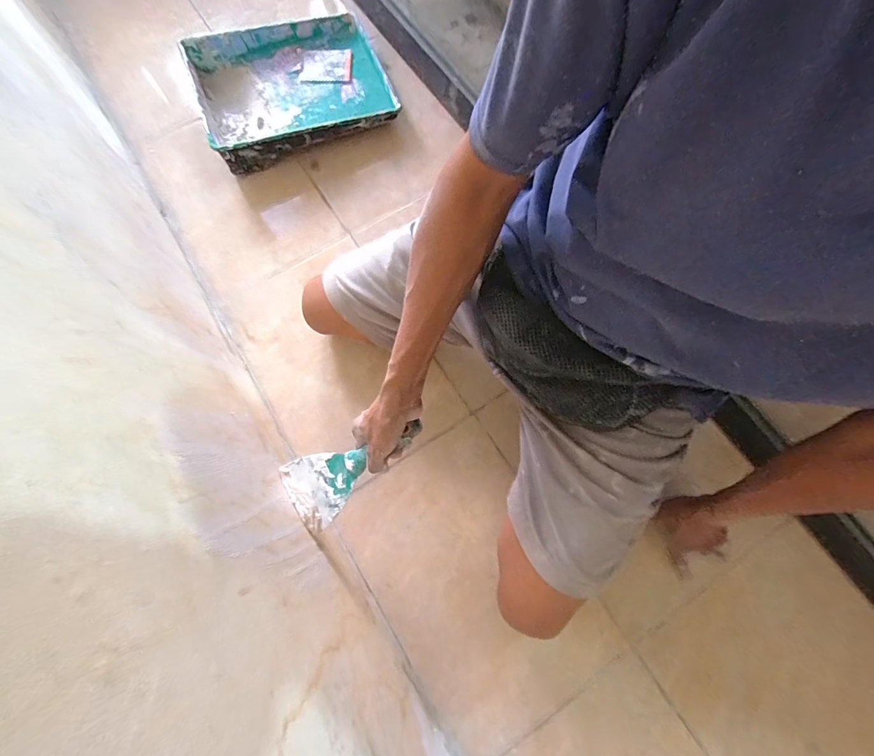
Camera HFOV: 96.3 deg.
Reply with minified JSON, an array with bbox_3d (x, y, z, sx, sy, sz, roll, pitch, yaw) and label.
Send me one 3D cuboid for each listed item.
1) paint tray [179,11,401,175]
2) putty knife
[{"bbox_3d":[-0.271,-0.556,0.760,0.343,0.094,0.255,-22,75,-5],"label":"paint tray"},{"bbox_3d":[-0.102,0.111,0.487,0.199,0.014,0.091,-31,76,14],"label":"putty knife"}]

